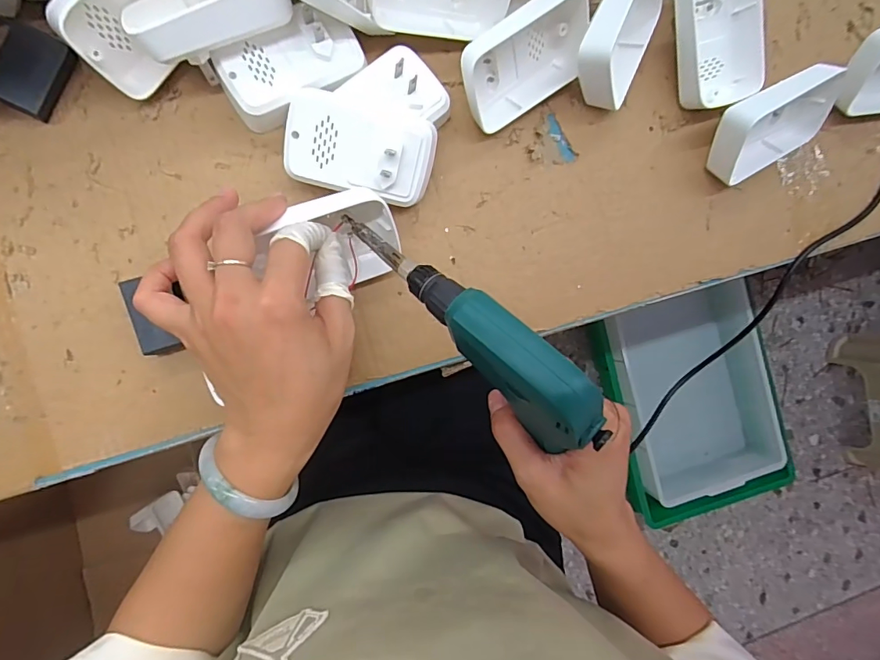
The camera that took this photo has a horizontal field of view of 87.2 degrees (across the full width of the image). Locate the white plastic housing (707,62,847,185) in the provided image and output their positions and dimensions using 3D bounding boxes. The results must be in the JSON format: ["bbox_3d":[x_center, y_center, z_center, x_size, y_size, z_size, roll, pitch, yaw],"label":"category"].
[{"bbox_3d":[0.244,-0.155,0.342,0.100,0.065,0.029,-29,55,-9],"label":"white plastic housing"}]

